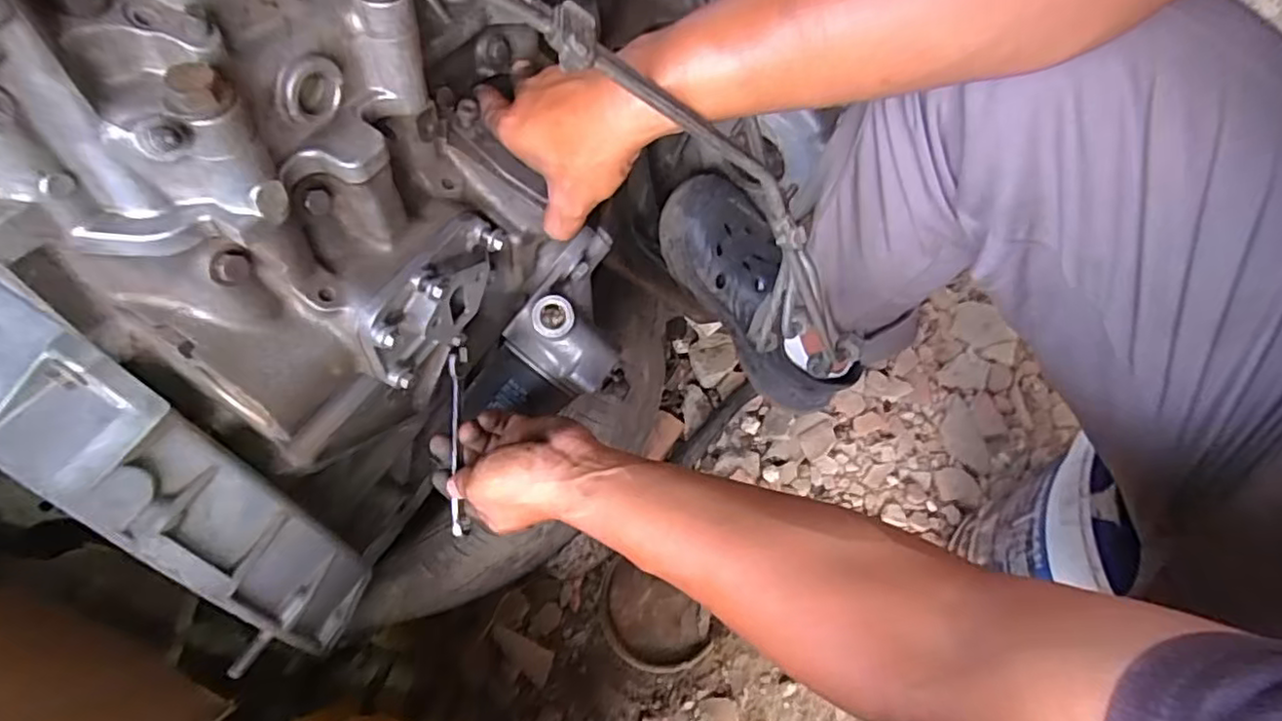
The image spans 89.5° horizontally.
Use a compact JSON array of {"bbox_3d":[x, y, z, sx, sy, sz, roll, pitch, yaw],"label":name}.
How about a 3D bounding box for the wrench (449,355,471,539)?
[{"bbox_3d":[-0.130,0.061,0.460,0.010,0.010,0.133,1,99,2],"label":"wrench"}]

